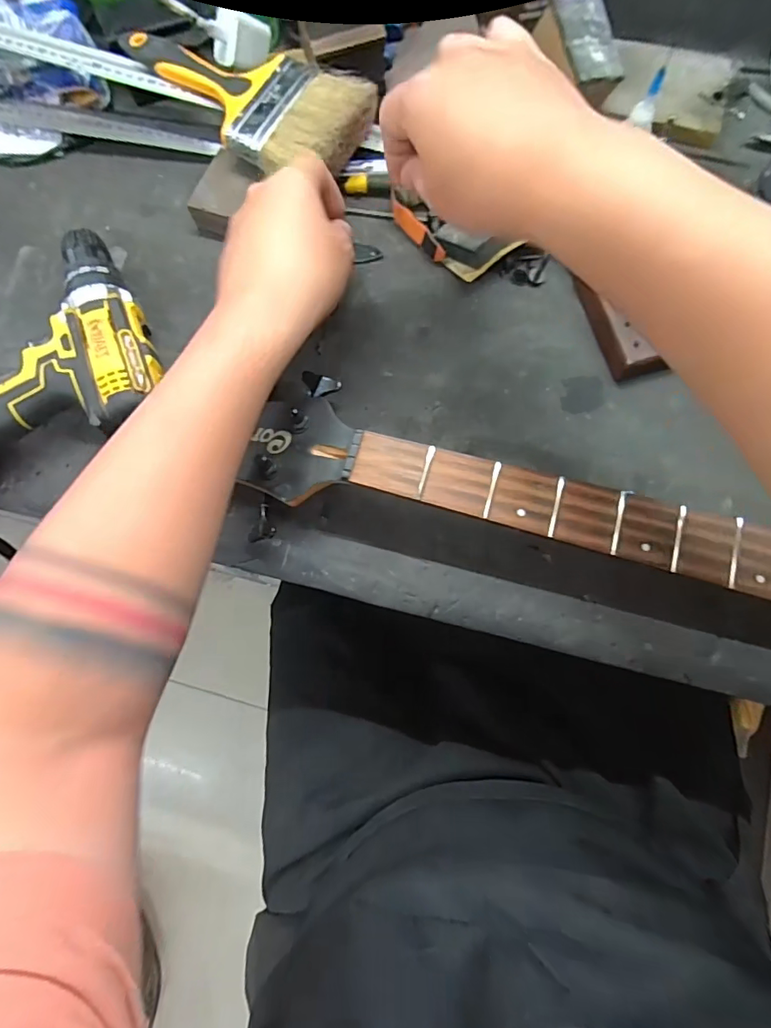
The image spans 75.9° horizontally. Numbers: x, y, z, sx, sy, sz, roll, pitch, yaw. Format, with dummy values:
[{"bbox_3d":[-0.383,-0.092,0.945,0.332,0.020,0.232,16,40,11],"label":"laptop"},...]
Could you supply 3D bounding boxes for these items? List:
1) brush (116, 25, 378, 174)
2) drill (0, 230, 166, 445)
[{"bbox_3d":[-0.126,-0.359,0.430,0.226,0.026,0.098,26,77,9],"label":"brush"},{"bbox_3d":[-0.287,-0.119,0.384,0.200,0.072,0.184,-24,75,-5],"label":"drill"}]

